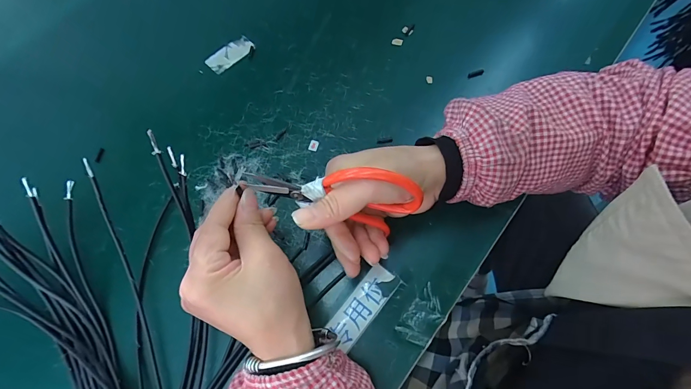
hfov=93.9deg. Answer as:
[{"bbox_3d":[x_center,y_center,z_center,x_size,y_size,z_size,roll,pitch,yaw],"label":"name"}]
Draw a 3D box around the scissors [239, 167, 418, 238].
[{"bbox_3d":[-0.009,0.000,0.238,0.117,0.065,0.023,12,73,6],"label":"scissors"}]

